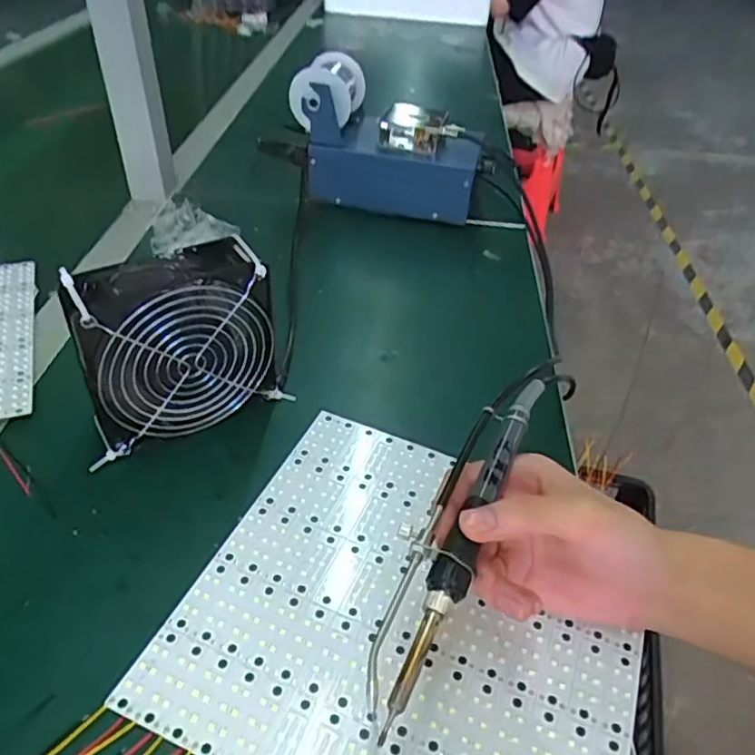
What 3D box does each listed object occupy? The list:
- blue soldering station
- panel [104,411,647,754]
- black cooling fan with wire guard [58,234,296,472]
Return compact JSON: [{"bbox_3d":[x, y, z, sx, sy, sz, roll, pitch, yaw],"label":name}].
[{"bbox_3d":[0.014,-0.246,0.675,0.188,0.127,0.111,15,42,13],"label":"blue soldering station"},{"bbox_3d":[0.022,0.129,0.356,0.236,0.006,0.221,18,43,16],"label":"panel"},{"bbox_3d":[-0.127,-0.018,0.415,0.125,0.120,0.048,-18,45,-23],"label":"black cooling fan with wire guard"}]

